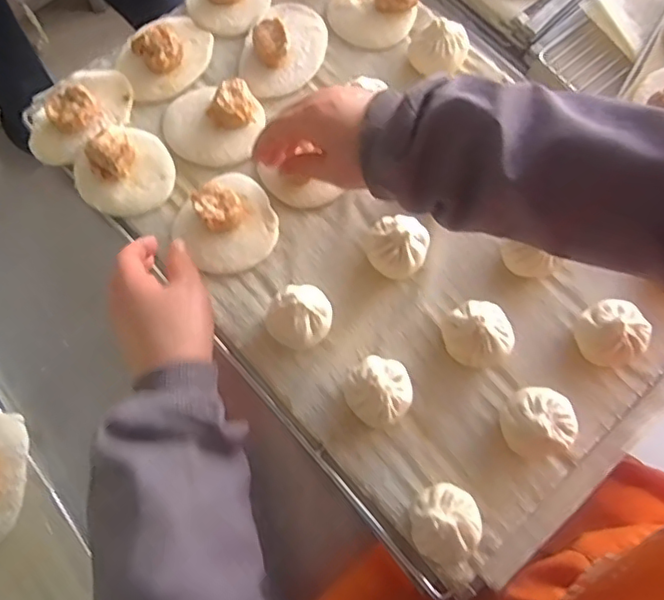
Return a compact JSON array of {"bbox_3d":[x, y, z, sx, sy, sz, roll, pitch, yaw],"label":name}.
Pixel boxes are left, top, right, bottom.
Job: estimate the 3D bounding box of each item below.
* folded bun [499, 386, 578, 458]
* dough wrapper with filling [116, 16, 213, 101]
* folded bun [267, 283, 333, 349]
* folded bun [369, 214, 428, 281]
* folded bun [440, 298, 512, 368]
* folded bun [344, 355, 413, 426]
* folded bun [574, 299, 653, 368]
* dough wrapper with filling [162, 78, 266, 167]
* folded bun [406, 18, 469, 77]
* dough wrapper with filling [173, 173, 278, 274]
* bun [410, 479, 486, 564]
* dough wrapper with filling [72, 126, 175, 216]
[{"bbox_3d":[0.165,0.098,0.467,0.051,0.044,0.051,0,73,-1],"label":"folded bun"},{"bbox_3d":[-0.166,-0.250,0.581,0.096,0.021,0.073,-33,77,-11],"label":"dough wrapper with filling"},{"bbox_3d":[-0.022,0.015,0.491,0.046,0.043,0.048,12,73,2],"label":"folded bun"},{"bbox_3d":[0.058,-0.043,0.507,0.048,0.048,0.047,0,73,-1],"label":"folded bun"},{"bbox_3d":[0.124,0.030,0.490,0.050,0.043,0.054,0,73,-1],"label":"folded bun"},{"bbox_3d":[0.039,0.074,0.472,0.052,0.046,0.053,0,73,-1],"label":"folded bun"},{"bbox_3d":[0.235,0.028,0.488,0.046,0.045,0.053,-23,75,-8],"label":"folded bun"},{"bbox_3d":[-0.117,-0.174,0.552,0.094,0.029,0.077,7,73,1],"label":"dough wrapper with filling"},{"bbox_3d":[0.105,-0.248,0.572,0.053,0.044,0.038,24,74,6],"label":"folded bun"},{"bbox_3d":[-0.093,-0.074,0.523,0.086,0.031,0.083,0,73,-1],"label":"dough wrapper with filling"},{"bbox_3d":[0.086,0.170,0.443,0.054,0.045,0.053,0,73,-1],"label":"bun"},{"bbox_3d":[-0.193,-0.125,0.536,0.085,0.030,0.086,0,73,-1],"label":"dough wrapper with filling"}]

